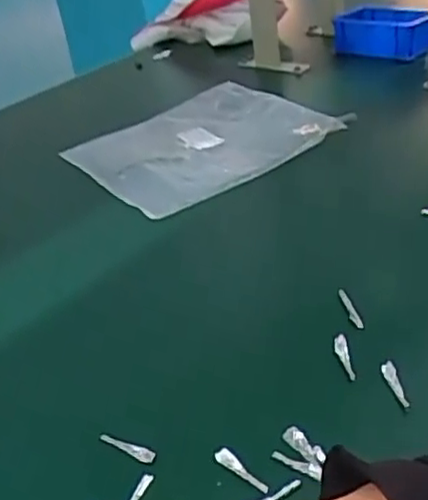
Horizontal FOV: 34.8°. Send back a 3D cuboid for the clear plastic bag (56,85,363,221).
[{"bbox_3d":[-0.018,-0.136,0.856,0.271,0.025,0.248,-33,40,-20],"label":"clear plastic bag"}]

